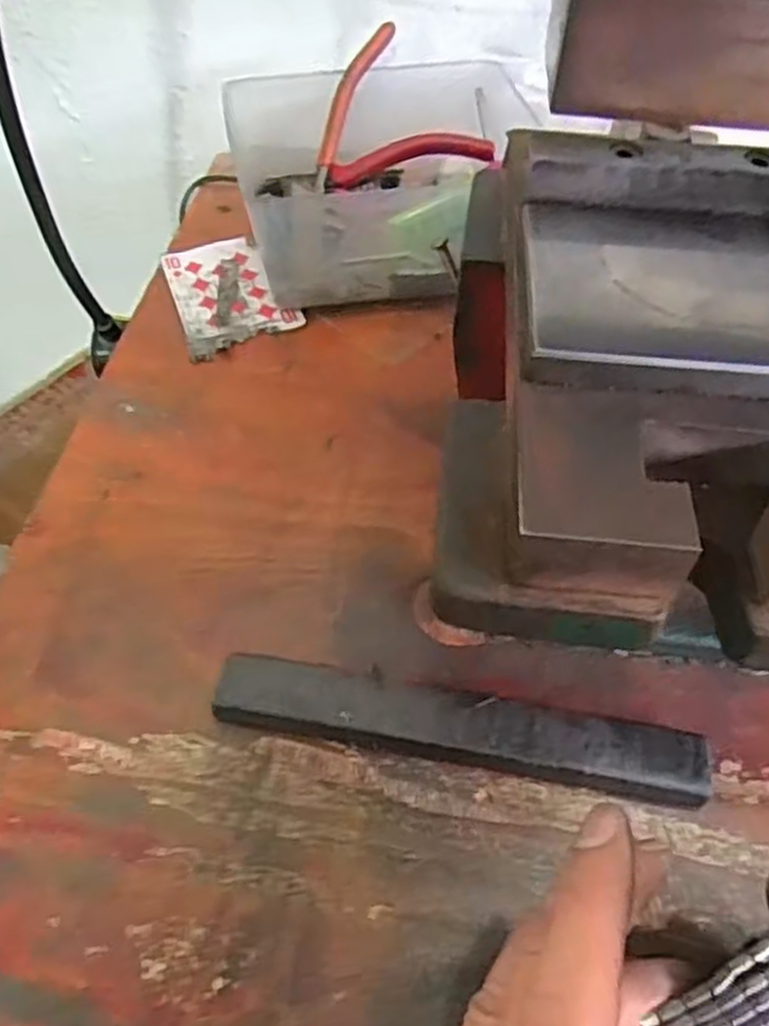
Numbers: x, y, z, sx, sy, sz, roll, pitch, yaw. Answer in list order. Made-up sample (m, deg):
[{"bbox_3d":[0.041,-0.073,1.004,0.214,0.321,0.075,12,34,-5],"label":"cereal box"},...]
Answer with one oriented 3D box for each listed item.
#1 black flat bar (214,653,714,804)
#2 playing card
[{"bbox_3d":[0.022,0.068,0.248,0.150,0.013,0.023,10,50,6],"label":"black flat bar"},{"bbox_3d":[-0.080,-0.115,0.409,0.057,0.004,0.096,-14,52,-12],"label":"playing card"}]

